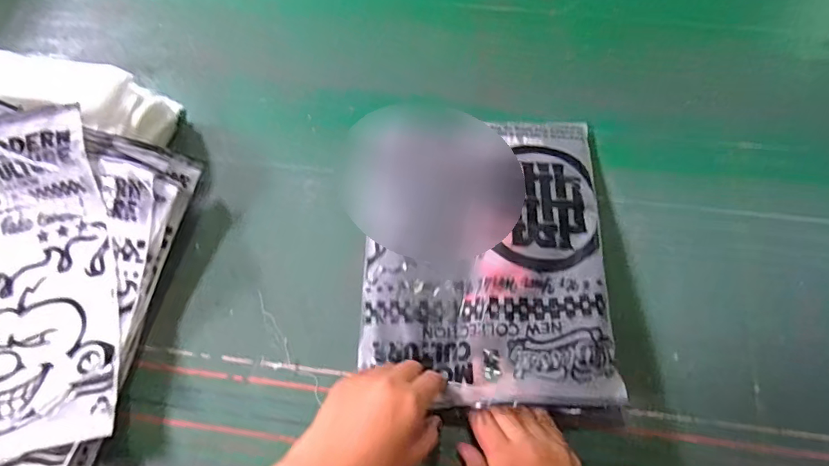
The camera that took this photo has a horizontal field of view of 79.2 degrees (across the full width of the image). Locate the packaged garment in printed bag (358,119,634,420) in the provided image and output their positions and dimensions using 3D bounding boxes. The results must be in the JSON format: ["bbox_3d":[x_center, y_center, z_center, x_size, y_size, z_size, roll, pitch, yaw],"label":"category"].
[{"bbox_3d":[0.069,0.011,0.500,0.233,0.042,0.309,4,64,3],"label":"packaged garment in printed bag"}]

